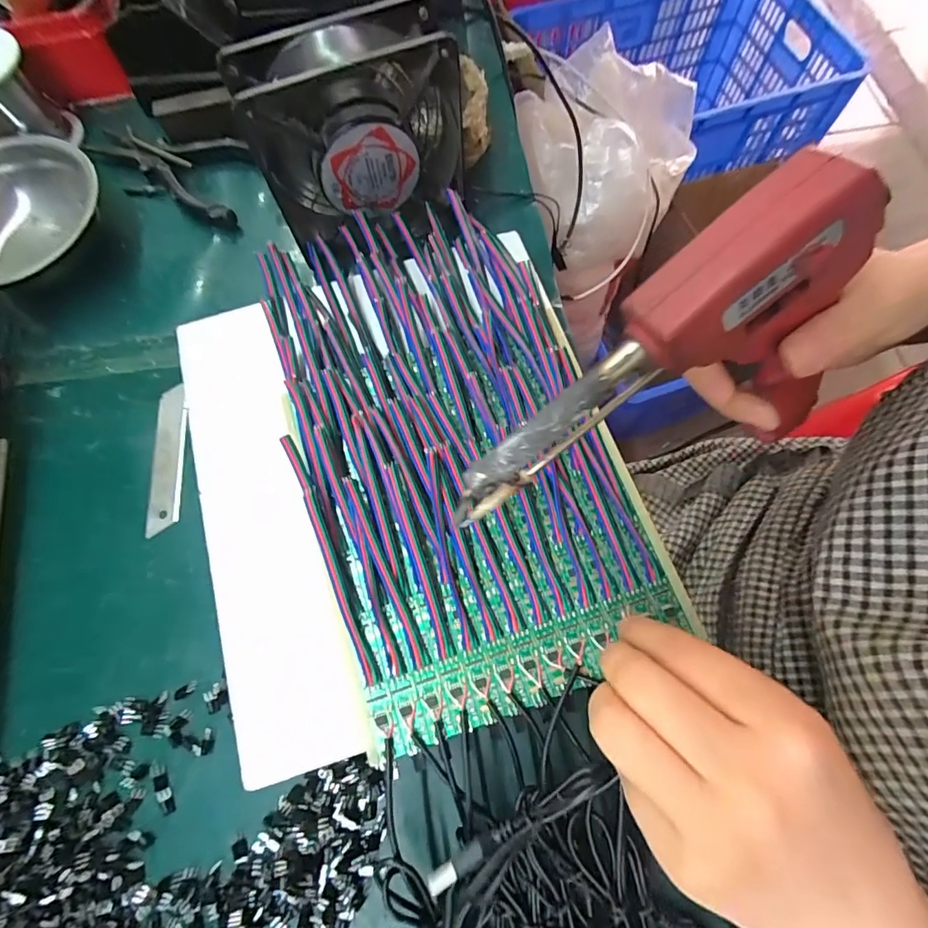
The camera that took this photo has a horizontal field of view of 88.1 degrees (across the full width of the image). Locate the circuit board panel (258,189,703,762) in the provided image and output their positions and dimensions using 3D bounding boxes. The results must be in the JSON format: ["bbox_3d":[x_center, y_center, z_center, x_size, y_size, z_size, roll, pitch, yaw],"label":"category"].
[{"bbox_3d":[-0.010,-0.025,0.258,0.160,0.022,0.285,-18,72,-5],"label":"circuit board panel"}]

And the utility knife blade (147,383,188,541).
[{"bbox_3d":[-0.186,-0.004,0.302,0.021,0.004,0.095,-3,71,0],"label":"utility knife blade"}]

